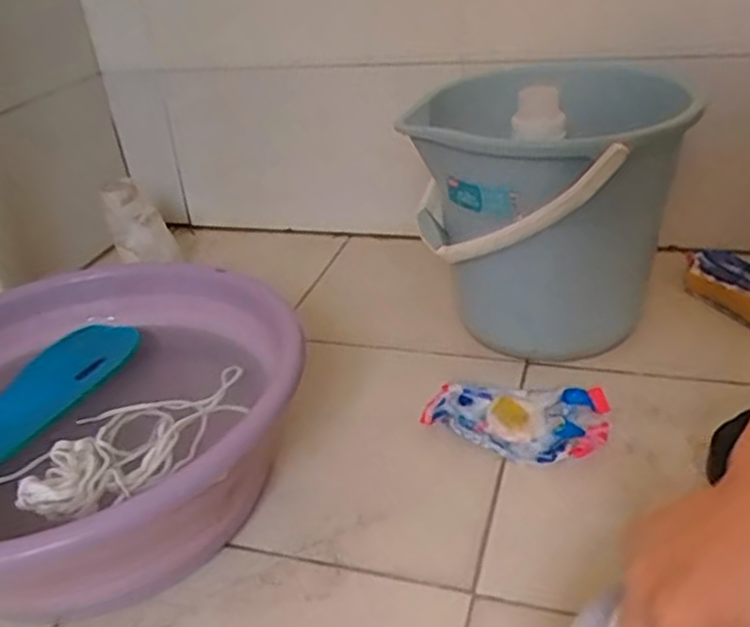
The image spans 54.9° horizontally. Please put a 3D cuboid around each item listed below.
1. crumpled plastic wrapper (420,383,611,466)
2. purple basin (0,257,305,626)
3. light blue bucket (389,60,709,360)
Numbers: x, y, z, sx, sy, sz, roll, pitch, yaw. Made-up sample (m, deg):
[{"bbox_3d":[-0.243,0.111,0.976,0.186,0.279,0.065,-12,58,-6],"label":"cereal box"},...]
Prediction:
[{"bbox_3d":[0.131,0.100,0.684,0.165,0.019,0.096,4,33,18],"label":"crumpled plastic wrapper"},{"bbox_3d":[-0.253,0.110,0.619,0.355,0.146,0.372,-5,31,3],"label":"purple basin"},{"bbox_3d":[0.183,-0.107,0.778,0.237,0.264,0.275,10,35,27],"label":"light blue bucket"}]

